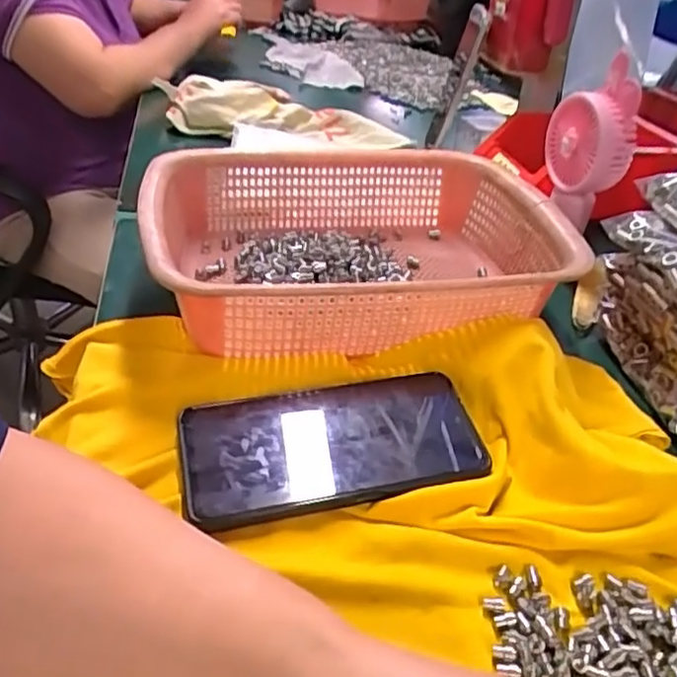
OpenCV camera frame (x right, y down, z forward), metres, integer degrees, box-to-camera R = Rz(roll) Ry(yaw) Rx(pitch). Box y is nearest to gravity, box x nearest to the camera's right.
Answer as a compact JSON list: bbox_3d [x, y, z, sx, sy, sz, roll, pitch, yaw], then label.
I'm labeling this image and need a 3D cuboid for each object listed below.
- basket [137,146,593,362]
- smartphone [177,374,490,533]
[{"bbox_3d":[0.010,-0.073,0.480,0.282,0.069,0.216,-2,36,-11],"label":"basket"},{"bbox_3d":[-0.004,0.057,0.354,0.160,0.015,0.078,-6,37,-16],"label":"smartphone"}]

